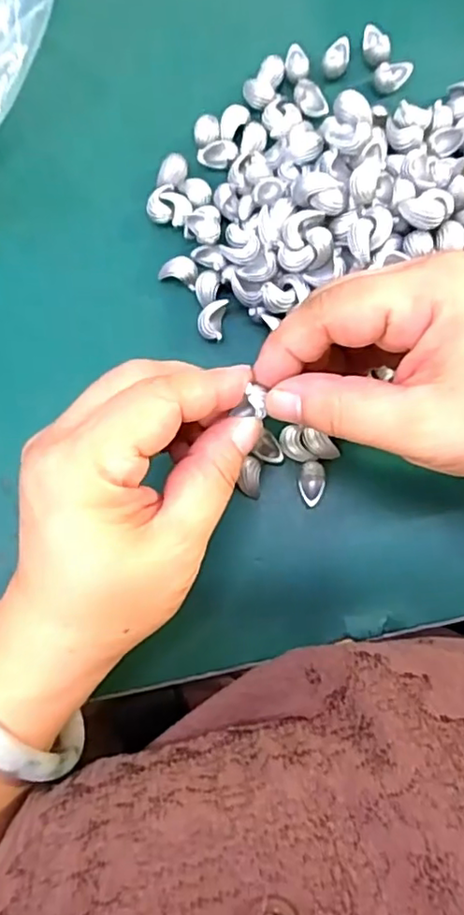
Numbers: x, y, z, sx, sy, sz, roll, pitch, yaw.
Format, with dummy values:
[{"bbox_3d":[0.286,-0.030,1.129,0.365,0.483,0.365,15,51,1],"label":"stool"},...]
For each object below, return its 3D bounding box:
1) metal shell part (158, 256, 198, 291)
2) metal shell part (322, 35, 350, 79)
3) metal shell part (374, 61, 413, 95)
[{"bbox_3d":[-0.025,-0.092,0.295,0.020,0.010,0.014,24,86,7],"label":"metal shell part"},{"bbox_3d":[0.052,-0.200,0.295,0.012,0.006,0.019,10,85,6],"label":"metal shell part"},{"bbox_3d":[0.079,-0.188,0.292,0.019,0.010,0.012,-36,82,0],"label":"metal shell part"}]

